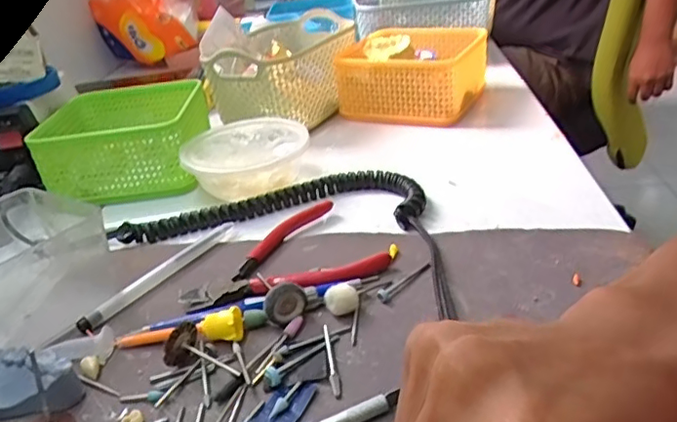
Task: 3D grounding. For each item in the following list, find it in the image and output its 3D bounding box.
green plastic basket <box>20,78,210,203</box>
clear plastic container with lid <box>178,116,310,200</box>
[{"bbox_3d":[-0.192,-0.069,0.538,0.129,0.057,0.135,-6,30,3],"label":"green plastic basket"},{"bbox_3d":[-0.078,-0.042,0.486,0.102,0.040,0.103,-18,31,-18],"label":"clear plastic container with lid"}]

